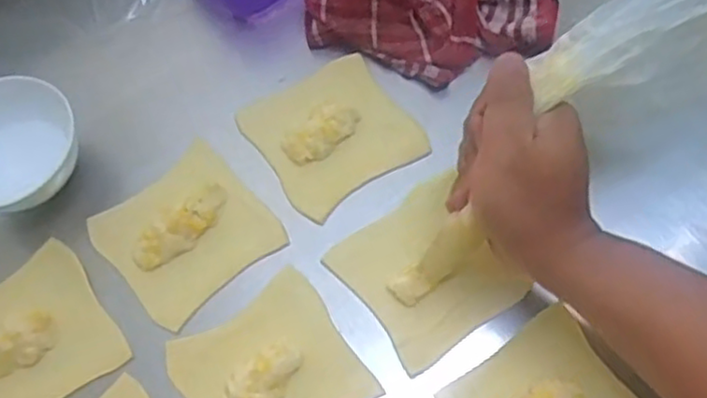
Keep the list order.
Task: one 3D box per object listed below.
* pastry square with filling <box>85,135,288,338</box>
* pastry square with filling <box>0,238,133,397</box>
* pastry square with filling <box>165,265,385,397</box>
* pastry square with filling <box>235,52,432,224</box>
[{"bbox_3d":[-0.119,0.020,0.487,0.103,0.014,0.102,-39,71,-12],"label":"pastry square with filling"},{"bbox_3d":[-0.217,0.092,0.462,0.097,0.012,0.101,-34,70,-11],"label":"pastry square with filling"},{"bbox_3d":[-0.054,0.110,0.445,0.103,0.017,0.100,-34,70,-11],"label":"pastry square with filling"},{"bbox_3d":[-0.017,-0.055,0.515,0.106,0.017,0.110,-33,70,-10],"label":"pastry square with filling"}]

